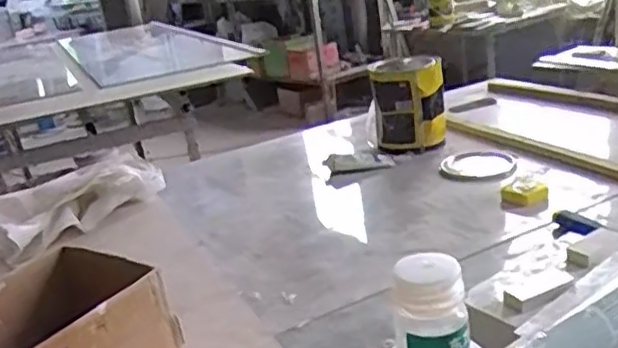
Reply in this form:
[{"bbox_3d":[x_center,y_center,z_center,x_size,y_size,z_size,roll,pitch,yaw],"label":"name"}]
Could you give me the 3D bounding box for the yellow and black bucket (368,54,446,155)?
[{"bbox_3d":[0.208,-0.138,1.393,0.149,0.191,0.137,-5,20,7],"label":"yellow and black bucket"}]

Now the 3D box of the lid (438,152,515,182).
[{"bbox_3d":[0.320,-0.015,1.250,0.132,0.022,0.132,-7,20,2],"label":"lid"}]

